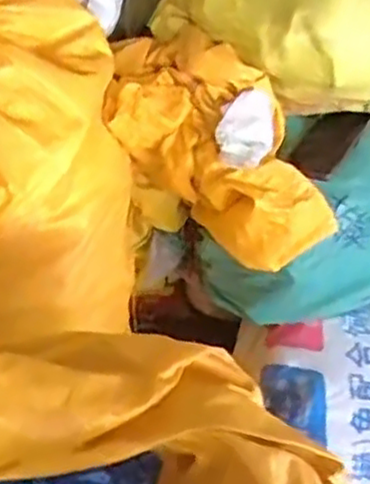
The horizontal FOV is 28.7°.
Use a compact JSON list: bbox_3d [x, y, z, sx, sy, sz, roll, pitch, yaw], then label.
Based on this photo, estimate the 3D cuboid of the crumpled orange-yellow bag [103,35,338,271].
[{"bbox_3d":[0.050,-0.130,0.986,0.344,0.197,0.177,22,46,14],"label":"crumpled orange-yellow bag"}]

